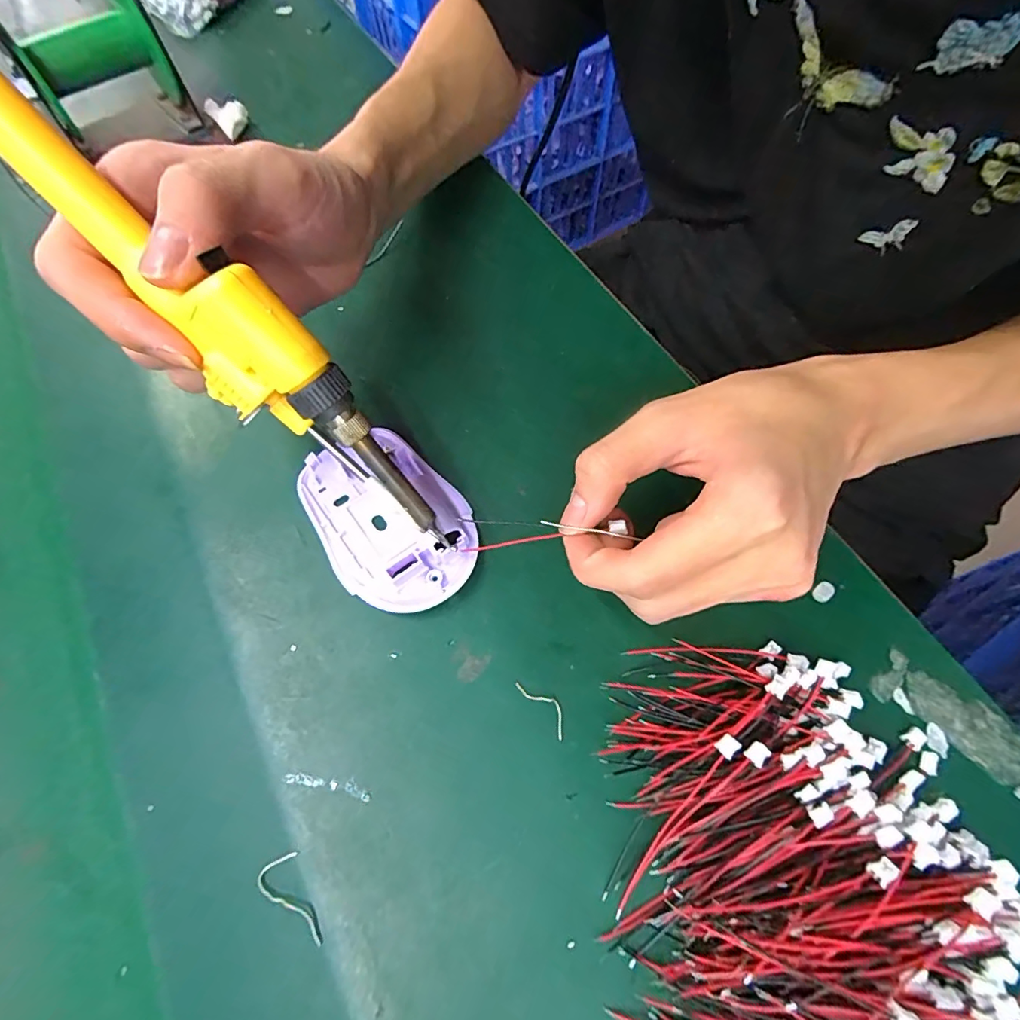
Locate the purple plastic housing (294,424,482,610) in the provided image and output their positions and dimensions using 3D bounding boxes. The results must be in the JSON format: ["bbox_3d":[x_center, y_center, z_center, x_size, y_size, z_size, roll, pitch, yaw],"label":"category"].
[{"bbox_3d":[-0.055,0.003,0.231,0.062,0.009,0.092,-32,67,-13],"label":"purple plastic housing"}]

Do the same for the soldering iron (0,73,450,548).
[{"bbox_3d":[-0.104,-0.071,0.148,0.231,0.031,0.026,45,69,-17],"label":"soldering iron"}]

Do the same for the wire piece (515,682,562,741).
[{"bbox_3d":[0.014,0.076,0.196,0.008,0.004,0.026,-37,68,-15],"label":"wire piece"}]

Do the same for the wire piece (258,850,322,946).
[{"bbox_3d":[-0.074,0.132,0.167,0.014,0.004,0.029,-27,66,-11],"label":"wire piece"}]

